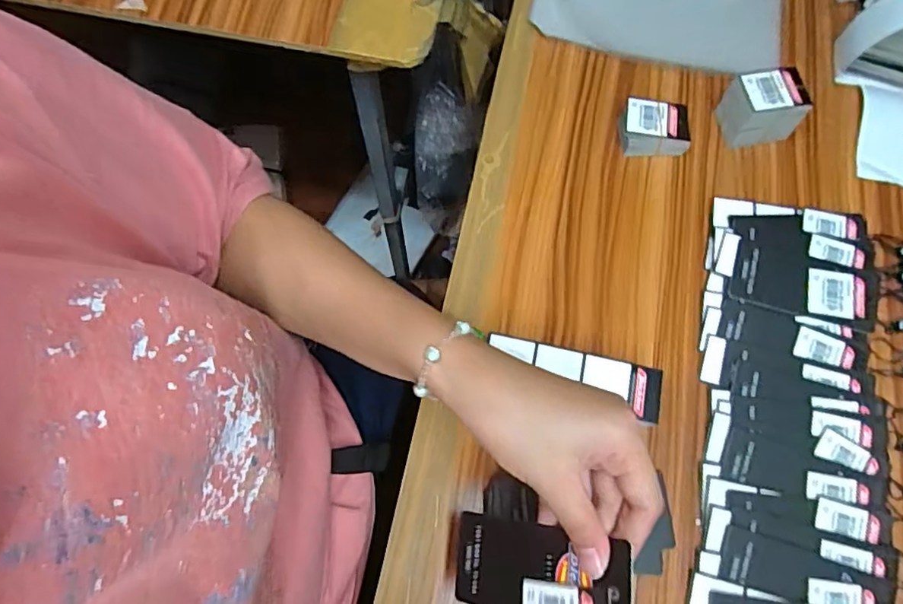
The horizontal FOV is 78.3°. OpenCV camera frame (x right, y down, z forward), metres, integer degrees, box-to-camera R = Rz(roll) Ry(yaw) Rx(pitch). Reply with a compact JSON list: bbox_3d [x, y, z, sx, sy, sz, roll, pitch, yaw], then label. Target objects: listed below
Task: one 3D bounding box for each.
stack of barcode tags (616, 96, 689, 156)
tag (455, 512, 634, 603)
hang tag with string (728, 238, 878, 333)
[{"bbox_3d":[0.171,-0.145,0.467,0.055,0.023,0.042,8,69,2],"label":"stack of barcode tags"},{"bbox_3d":[0.044,0.143,0.292,0.106,0.006,0.049,-10,73,41],"label":"tag"},{"bbox_3d":[0.270,-0.013,0.424,0.107,0.005,0.050,15,76,6],"label":"hang tag with string"}]

